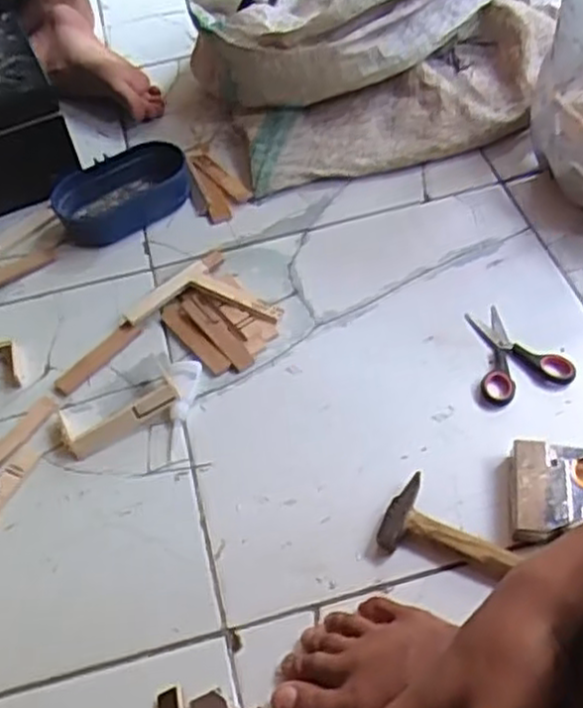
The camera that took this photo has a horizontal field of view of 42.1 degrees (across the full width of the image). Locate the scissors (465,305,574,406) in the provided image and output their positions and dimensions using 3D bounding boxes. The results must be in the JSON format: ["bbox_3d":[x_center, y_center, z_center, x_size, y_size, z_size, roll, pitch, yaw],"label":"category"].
[{"bbox_3d":[0.199,-0.003,0.703,0.088,0.009,0.104,-18,51,-9],"label":"scissors"}]

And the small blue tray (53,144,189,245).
[{"bbox_3d":[-0.187,-0.180,0.854,0.153,0.051,0.078,-27,53,-16],"label":"small blue tray"}]

